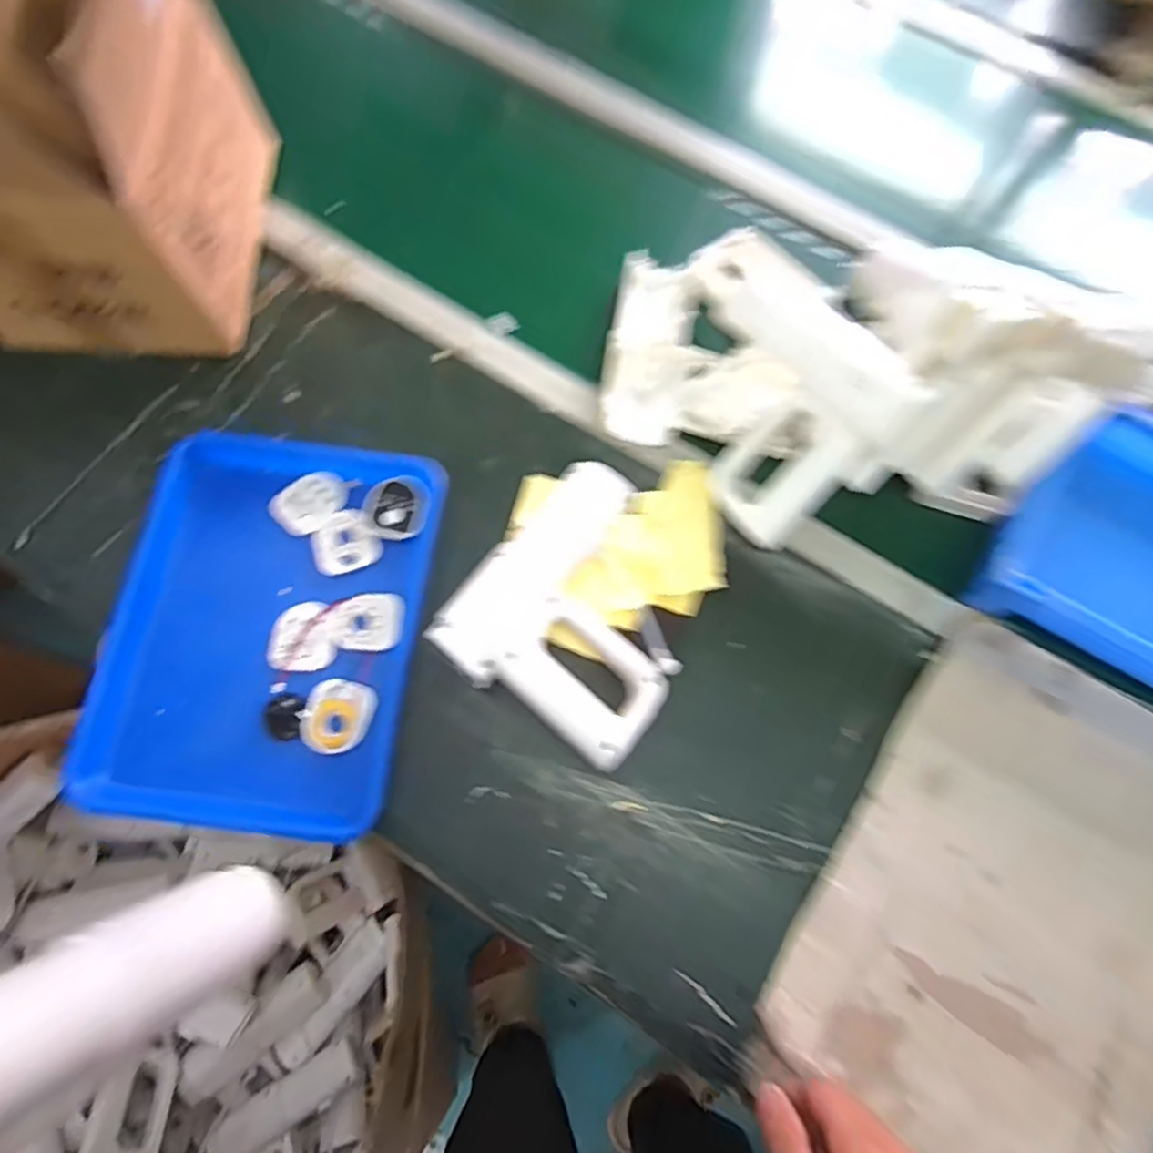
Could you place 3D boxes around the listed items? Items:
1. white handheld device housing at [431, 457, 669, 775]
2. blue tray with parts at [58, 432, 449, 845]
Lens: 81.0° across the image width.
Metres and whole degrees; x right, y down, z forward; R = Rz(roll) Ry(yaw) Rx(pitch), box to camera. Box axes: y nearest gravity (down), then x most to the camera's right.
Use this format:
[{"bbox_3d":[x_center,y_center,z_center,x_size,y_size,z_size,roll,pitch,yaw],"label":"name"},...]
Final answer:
[{"bbox_3d":[0.015,0.023,0.579,0.187,0.063,0.222,34,76,9],"label":"white handheld device housing"},{"bbox_3d":[-0.267,0.037,0.594,0.254,0.035,0.345,8,73,2],"label":"blue tray with parts"}]

